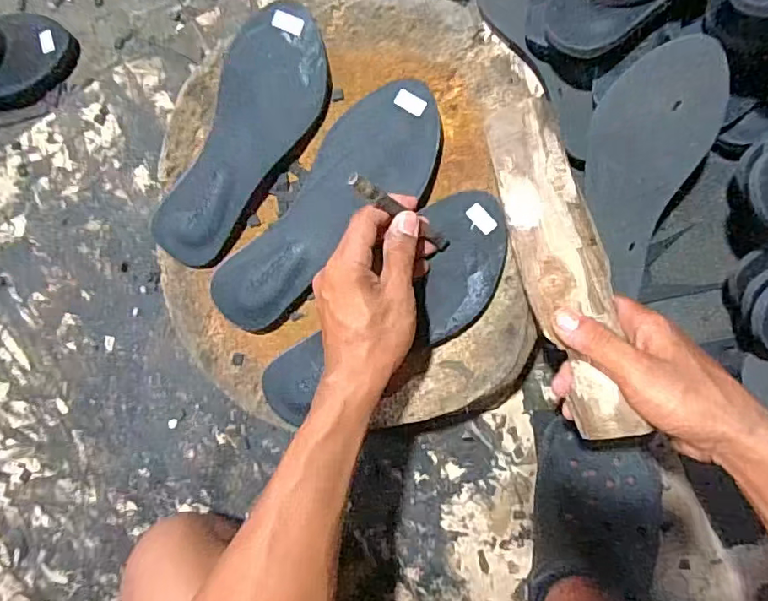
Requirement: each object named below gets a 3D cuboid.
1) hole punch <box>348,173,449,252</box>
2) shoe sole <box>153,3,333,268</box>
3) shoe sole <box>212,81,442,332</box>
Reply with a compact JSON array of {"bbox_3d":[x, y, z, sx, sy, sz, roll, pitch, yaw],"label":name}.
[{"bbox_3d":[0.012,-0.065,0.409,0.013,0.110,0.013,31,94,48],"label":"hole punch"},{"bbox_3d":[-0.116,-0.134,0.465,0.087,0.027,0.222,26,92,5],"label":"shoe sole"},{"bbox_3d":[-0.048,-0.075,0.457,0.240,0.020,0.087,-39,86,4],"label":"shoe sole"}]

